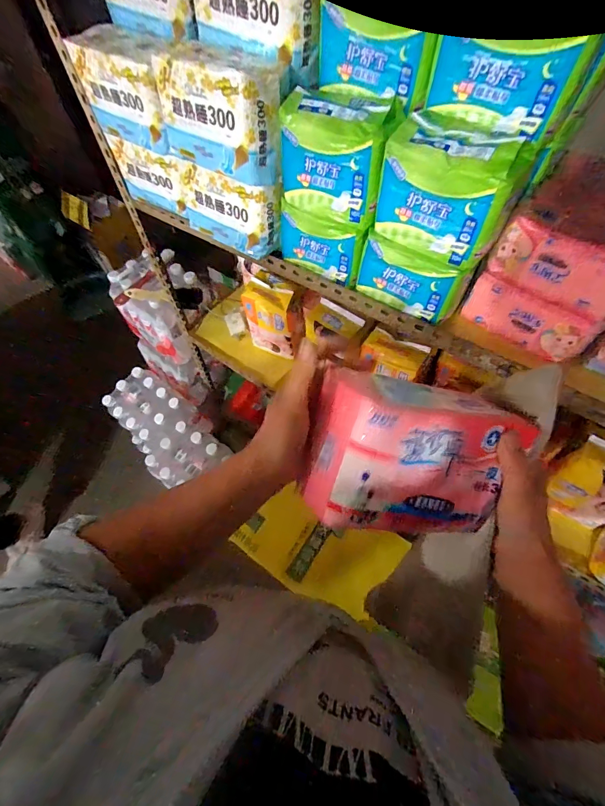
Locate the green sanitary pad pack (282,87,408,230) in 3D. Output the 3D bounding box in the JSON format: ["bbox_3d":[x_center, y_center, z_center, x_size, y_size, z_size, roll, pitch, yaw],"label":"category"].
[{"bbox_3d":[0.046,-0.296,0.441,0.134,0.109,0.083,30,64,20],"label":"green sanitary pad pack"}]

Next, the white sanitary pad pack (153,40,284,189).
[{"bbox_3d":[-0.098,-0.360,0.452,0.170,0.106,0.083,36,66,22],"label":"white sanitary pad pack"}]

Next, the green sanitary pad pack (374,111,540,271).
[{"bbox_3d":[0.154,-0.227,0.386,0.139,0.104,0.074,31,64,20],"label":"green sanitary pad pack"}]

